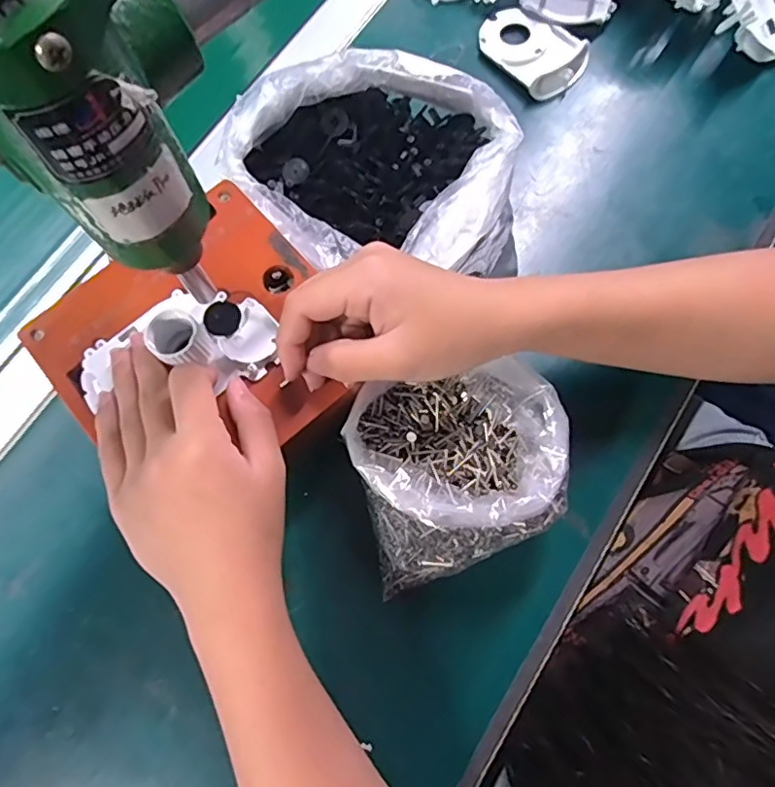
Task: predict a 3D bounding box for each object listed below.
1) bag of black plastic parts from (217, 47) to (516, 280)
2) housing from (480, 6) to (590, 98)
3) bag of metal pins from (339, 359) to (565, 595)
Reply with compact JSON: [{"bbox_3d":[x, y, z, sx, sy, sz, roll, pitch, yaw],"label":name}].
[{"bbox_3d":[-0.006,-0.146,0.396,0.185,0.064,0.147,-3,74,0],"label":"bag of black plastic parts"},{"bbox_3d":[0.111,-0.267,0.454,0.056,0.017,0.086,-43,78,-10],"label":"housing"},{"bbox_3d":[0.038,0.036,0.327,0.113,0.082,0.116,-17,74,-4],"label":"bag of metal pins"}]

